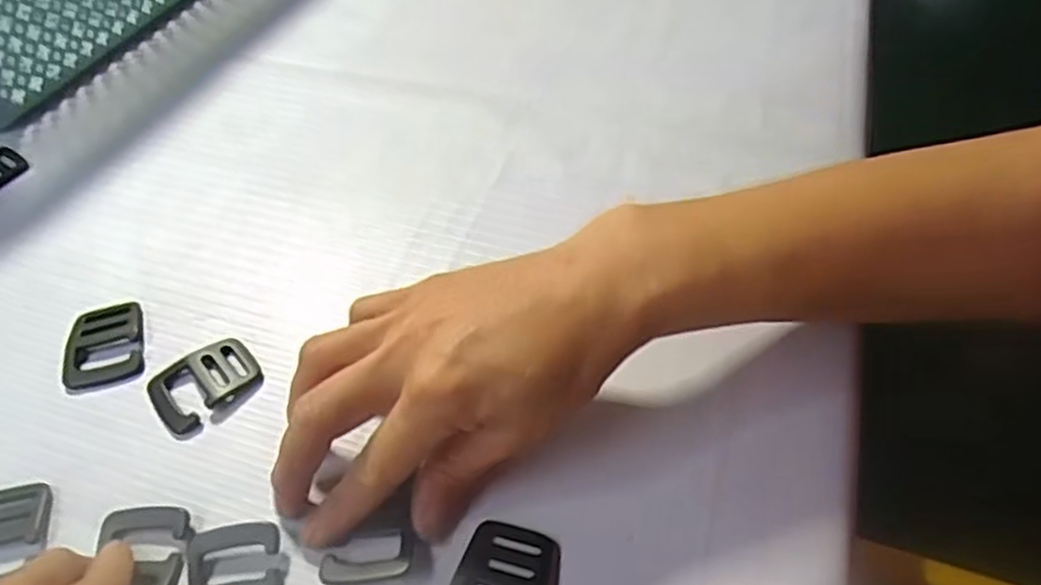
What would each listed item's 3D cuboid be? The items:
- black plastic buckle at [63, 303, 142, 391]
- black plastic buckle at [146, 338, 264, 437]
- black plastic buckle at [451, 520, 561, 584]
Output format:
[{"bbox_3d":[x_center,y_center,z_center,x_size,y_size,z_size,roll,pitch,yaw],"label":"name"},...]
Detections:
[{"bbox_3d":[-0.185,0.023,0.332,0.032,0.006,0.043,-15,51,-11],"label":"black plastic buckle"},{"bbox_3d":[-0.133,0.038,0.318,0.043,0.005,0.032,-32,56,-23],"label":"black plastic buckle"},{"bbox_3d":[-0.006,0.101,0.260,0.034,0.004,0.043,14,52,13],"label":"black plastic buckle"}]

